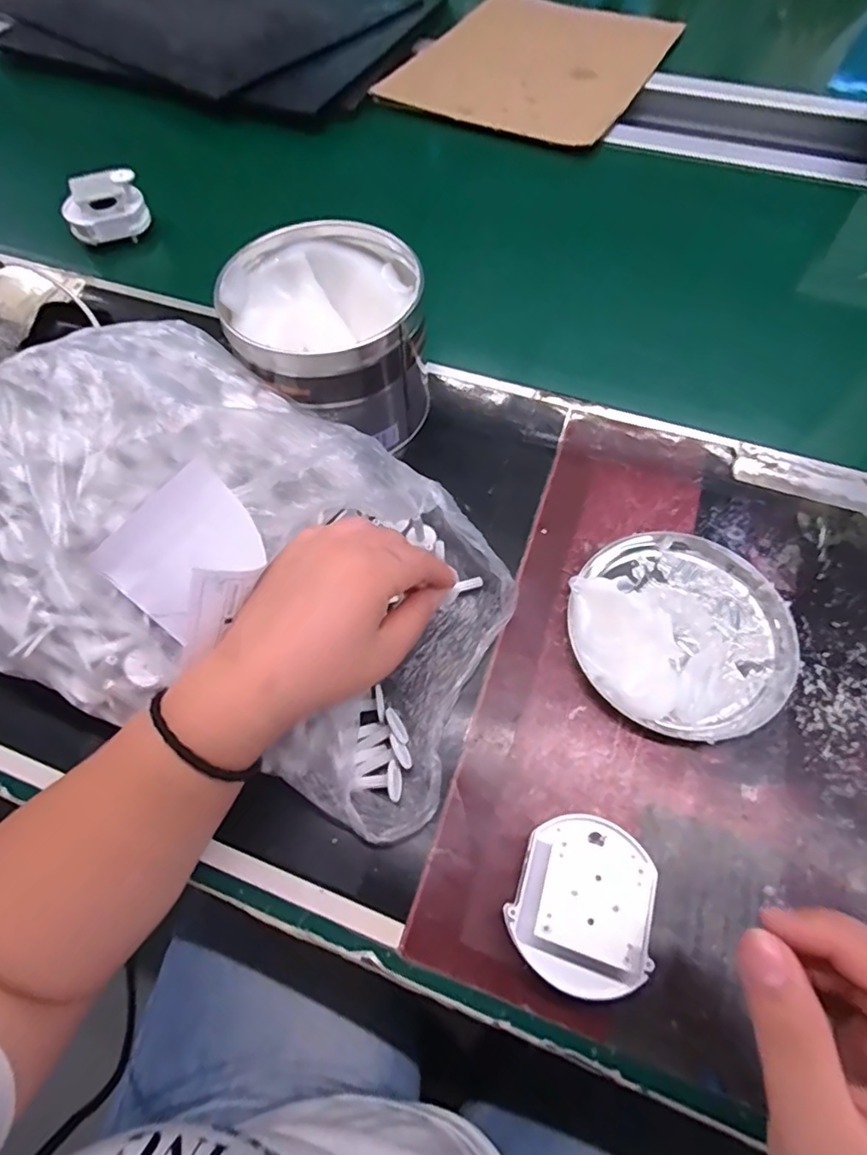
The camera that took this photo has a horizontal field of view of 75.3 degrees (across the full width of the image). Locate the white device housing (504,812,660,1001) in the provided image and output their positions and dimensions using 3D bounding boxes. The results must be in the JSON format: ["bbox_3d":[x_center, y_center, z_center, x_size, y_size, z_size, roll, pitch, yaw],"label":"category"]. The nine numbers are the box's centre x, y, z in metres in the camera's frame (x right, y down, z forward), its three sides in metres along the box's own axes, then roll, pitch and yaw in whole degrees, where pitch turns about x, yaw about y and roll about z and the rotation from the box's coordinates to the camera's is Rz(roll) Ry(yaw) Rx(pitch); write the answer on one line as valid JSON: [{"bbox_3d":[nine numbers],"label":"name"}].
[{"bbox_3d":[0.068,0.149,0.258,0.059,0.044,0.068,24,65,12],"label":"white device housing"}]

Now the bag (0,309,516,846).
[{"bbox_3d":[-0.113,-0.016,0.305,0.292,0.117,0.196,21,65,11],"label":"bag"}]

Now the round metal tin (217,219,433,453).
[{"bbox_3d":[-0.071,-0.158,0.389,0.125,0.096,0.126,-10,63,-5],"label":"round metal tin"}]

